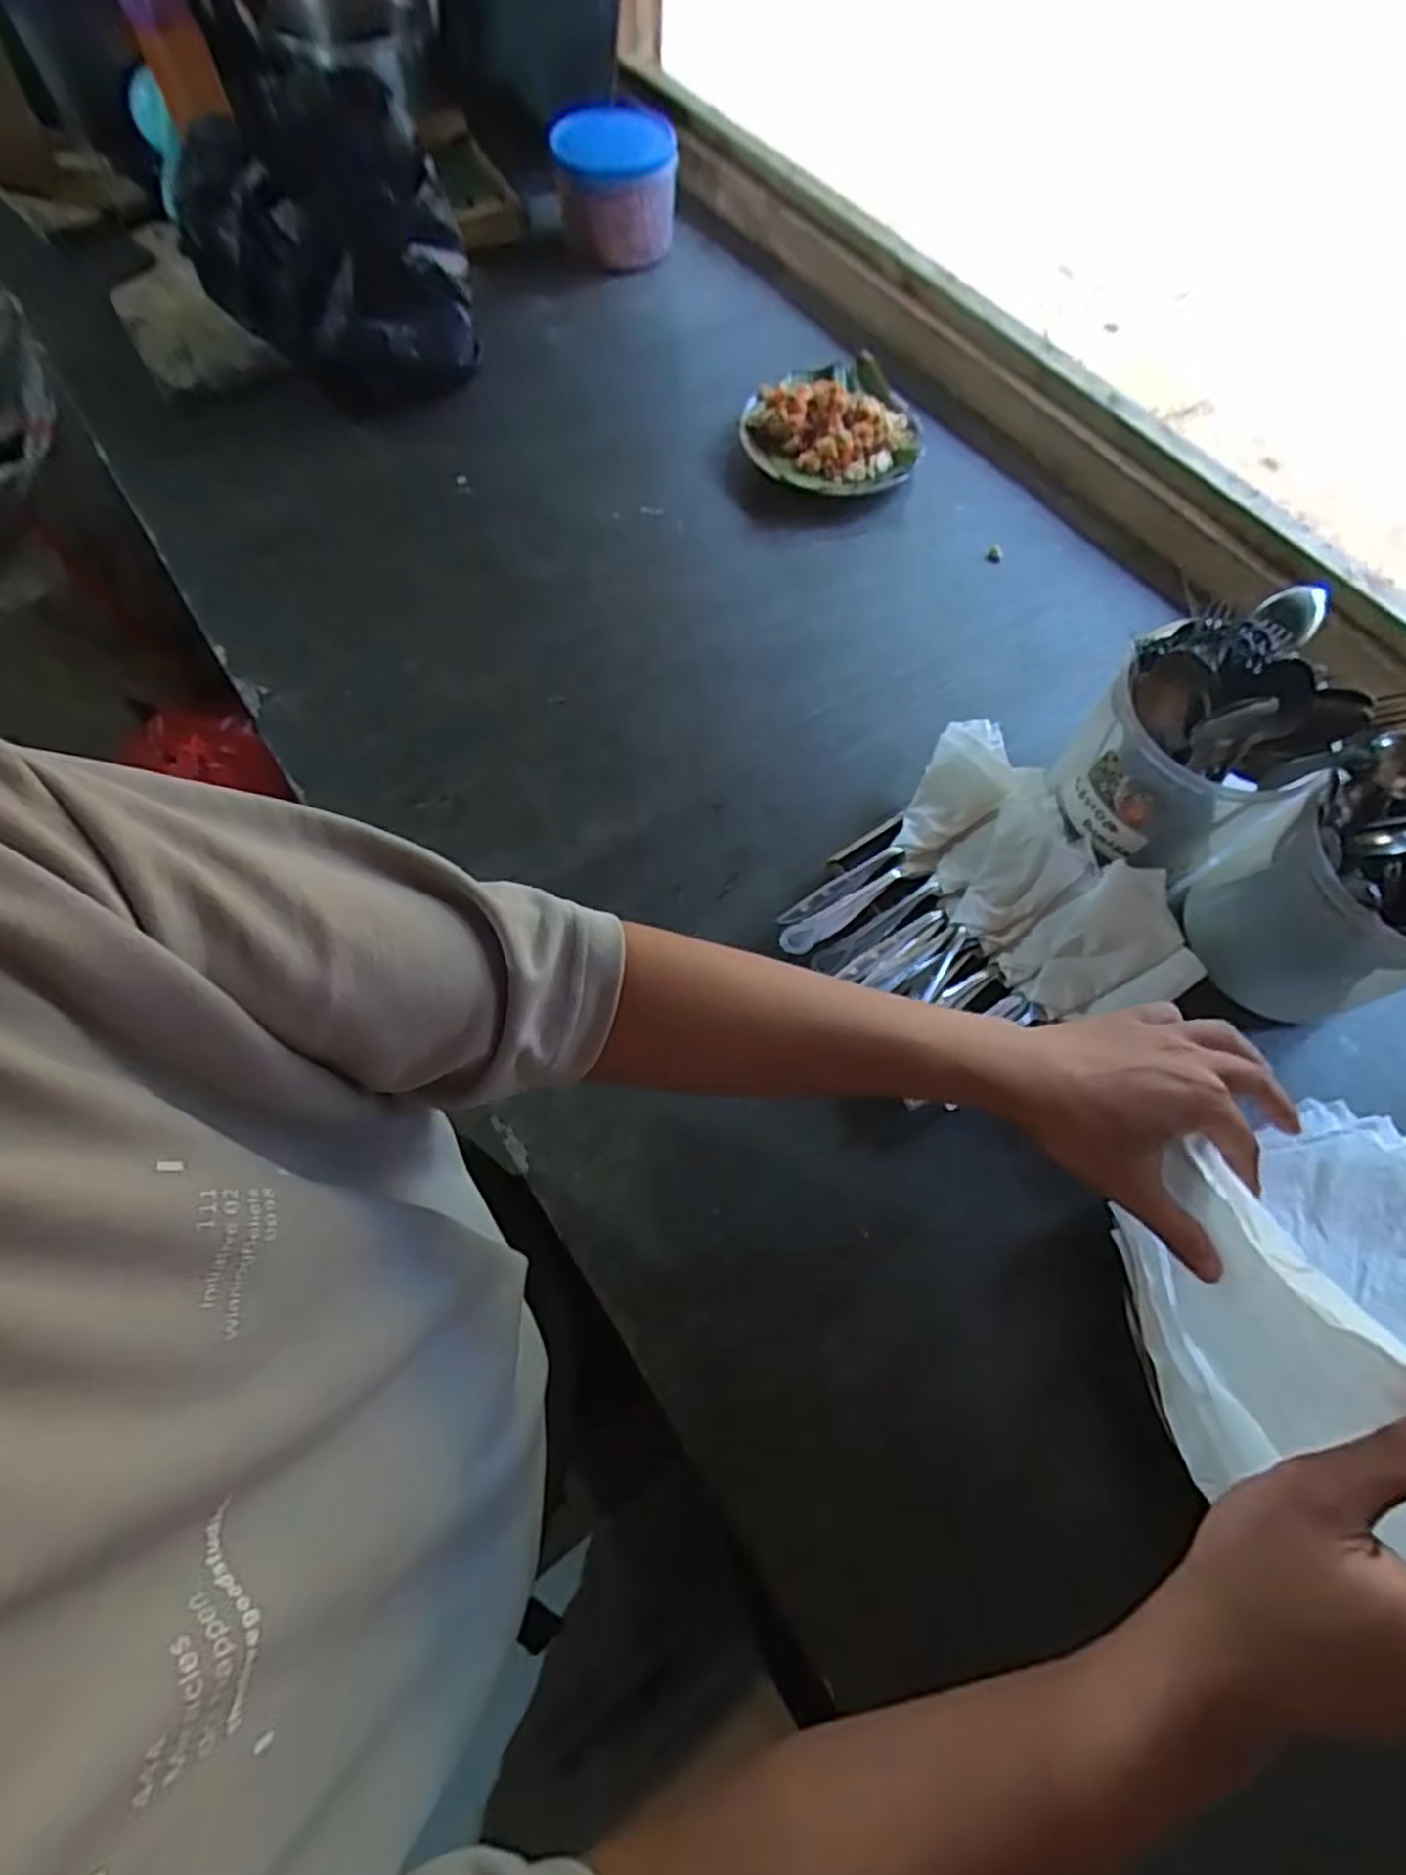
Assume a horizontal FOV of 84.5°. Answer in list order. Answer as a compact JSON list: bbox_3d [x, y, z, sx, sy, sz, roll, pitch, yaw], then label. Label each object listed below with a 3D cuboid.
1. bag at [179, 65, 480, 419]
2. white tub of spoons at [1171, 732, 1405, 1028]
[{"bbox_3d":[-0.375,-0.695,0.777,0.242,0.192,0.184,-26,70,-13],"label":"bag"},{"bbox_3d":[0.437,-0.033,0.509,0.145,0.176,0.129,-12,67,-8],"label":"white tub of spoons"}]

